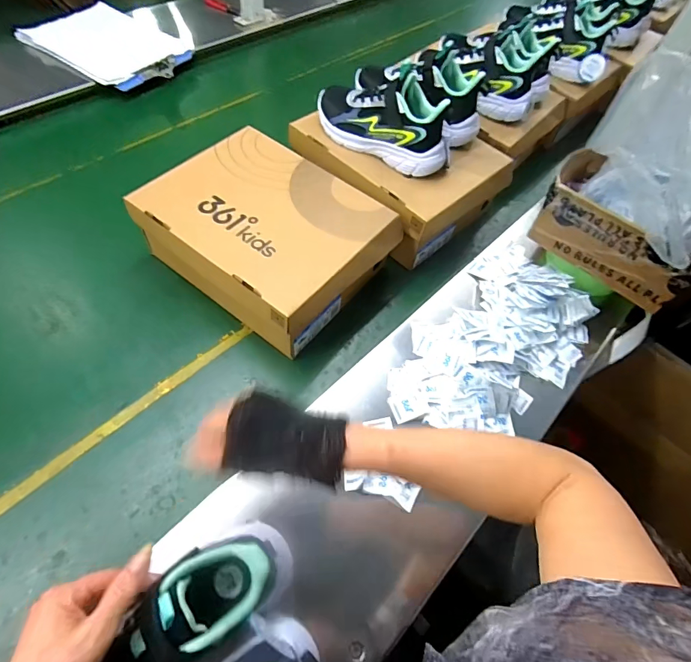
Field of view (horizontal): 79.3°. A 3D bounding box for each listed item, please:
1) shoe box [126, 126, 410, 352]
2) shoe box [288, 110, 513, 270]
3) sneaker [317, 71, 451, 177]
[{"bbox_3d":[-0.111,-0.137,0.623,0.296,0.126,0.239,35,63,16],"label":"shoe box"},{"bbox_3d":[0.094,-0.278,0.732,0.270,0.130,0.279,-37,68,-23],"label":"shoe box"},{"bbox_3d":[0.055,-0.328,0.640,0.233,0.096,0.069,28,61,12],"label":"sneaker"}]

